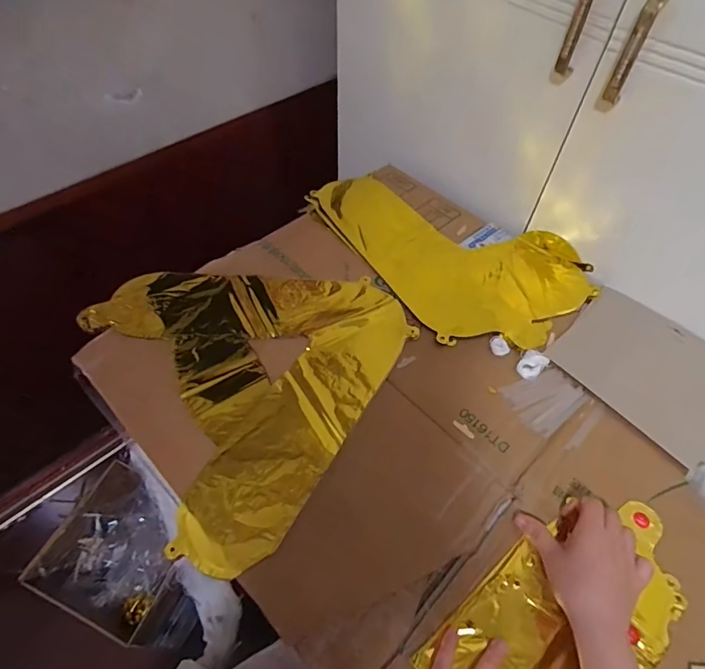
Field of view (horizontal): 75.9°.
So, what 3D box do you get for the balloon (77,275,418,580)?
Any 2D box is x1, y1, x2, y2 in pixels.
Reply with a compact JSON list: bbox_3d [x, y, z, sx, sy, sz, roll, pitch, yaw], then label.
[{"bbox_3d":[-0.150,0.021,0.540,0.359,0.007,0.359,30,60,17],"label":"balloon"}]

